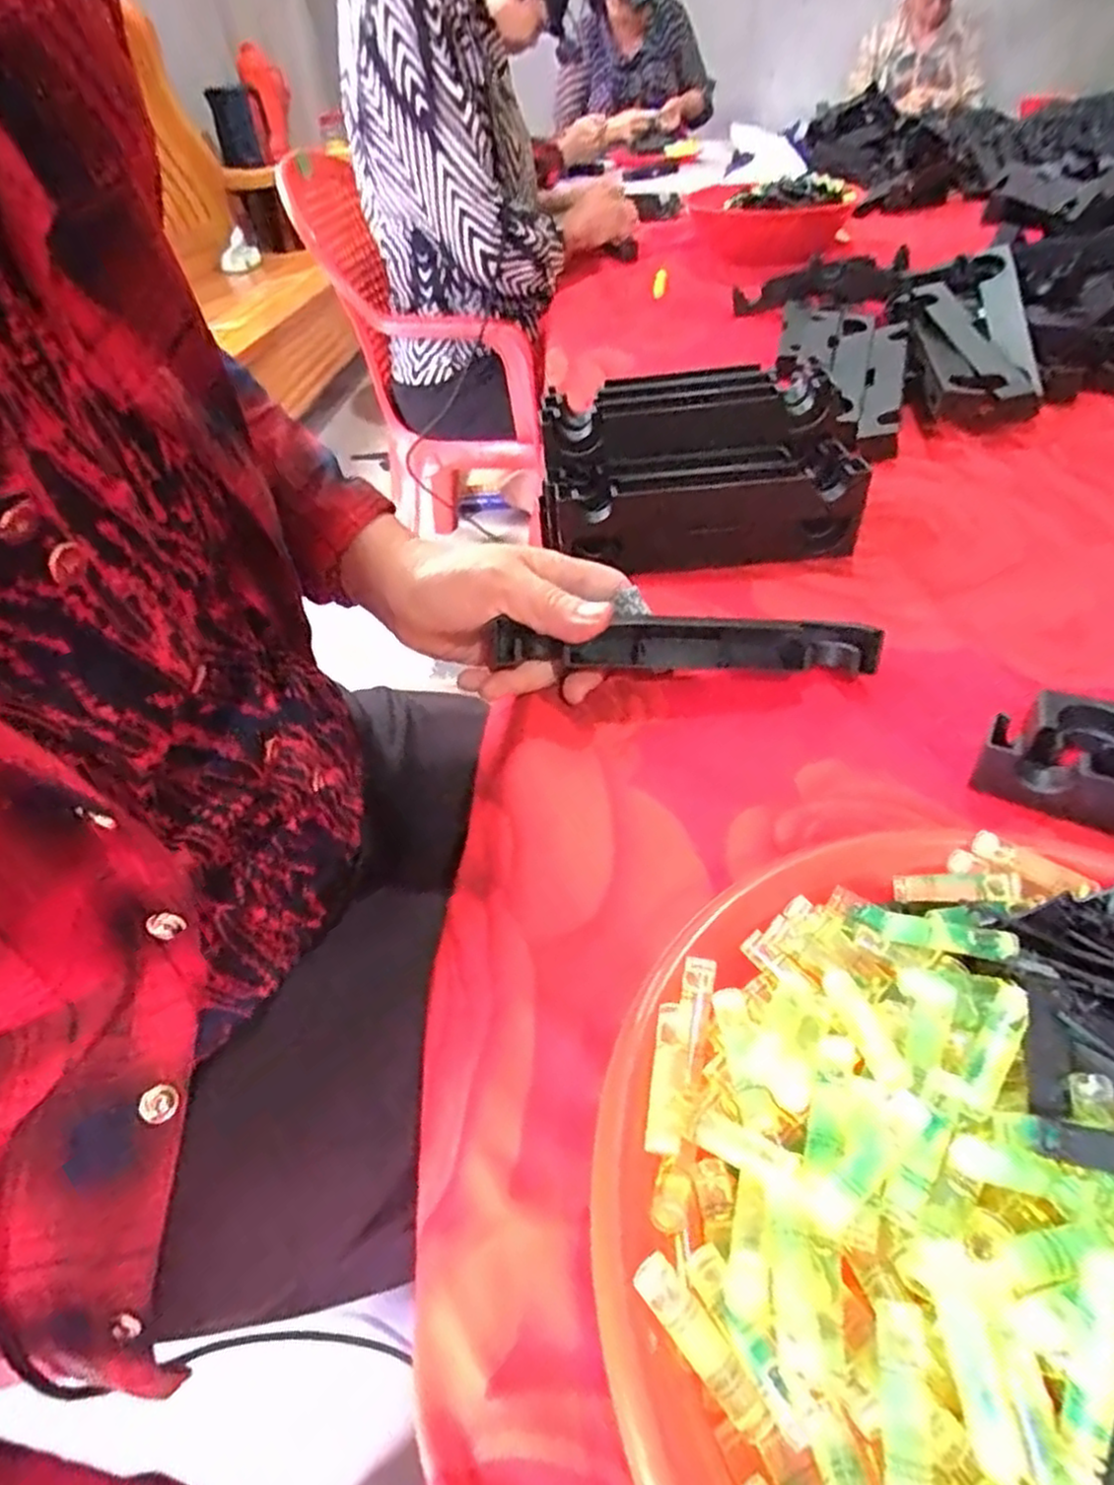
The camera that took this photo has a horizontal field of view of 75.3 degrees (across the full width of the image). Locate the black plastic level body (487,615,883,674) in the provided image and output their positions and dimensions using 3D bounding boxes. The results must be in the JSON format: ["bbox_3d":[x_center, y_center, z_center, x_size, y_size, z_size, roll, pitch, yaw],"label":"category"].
[{"bbox_3d":[0.064,-0.053,0.388,0.197,0.031,0.031,1,42,5],"label":"black plastic level body"}]

